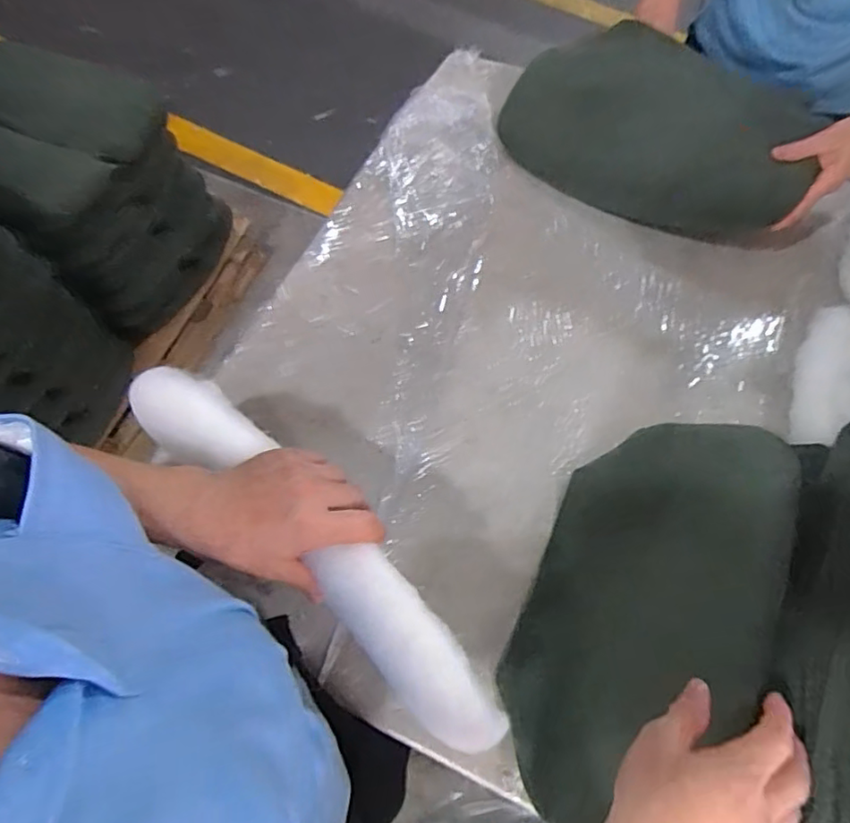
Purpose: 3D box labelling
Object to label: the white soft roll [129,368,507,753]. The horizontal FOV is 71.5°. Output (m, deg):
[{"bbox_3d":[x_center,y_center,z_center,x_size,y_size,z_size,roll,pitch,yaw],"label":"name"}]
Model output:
[{"bbox_3d":[-0.100,0.111,0.505,0.434,0.054,0.074,42,72,13],"label":"white soft roll"}]

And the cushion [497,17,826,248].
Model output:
[{"bbox_3d":[0.332,-0.422,0.885,0.417,0.131,0.236,24,68,8],"label":"cushion"}]

